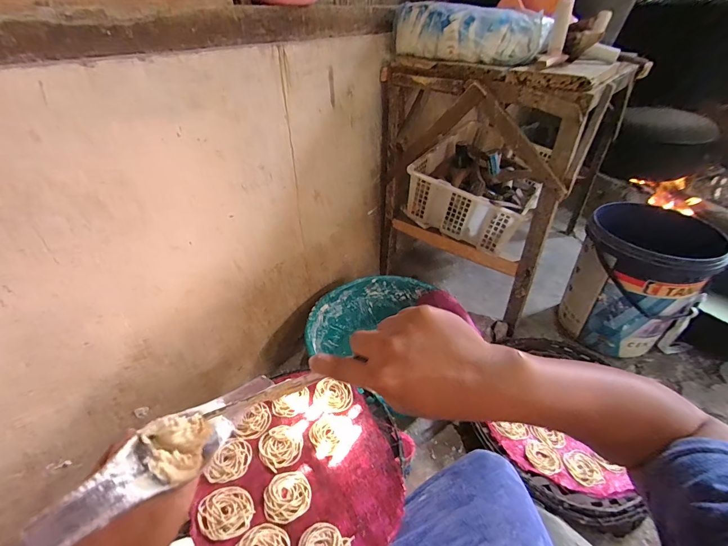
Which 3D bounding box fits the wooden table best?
[{"bbox_3d":[0.359,-0.282,1.072,0.370,0.636,0.534,-30,47,-33],"label":"wooden table"}]

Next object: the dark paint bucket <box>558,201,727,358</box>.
[{"bbox_3d":[0.798,0.030,1.048,0.306,0.387,0.336,29,46,32],"label":"dark paint bucket"}]

